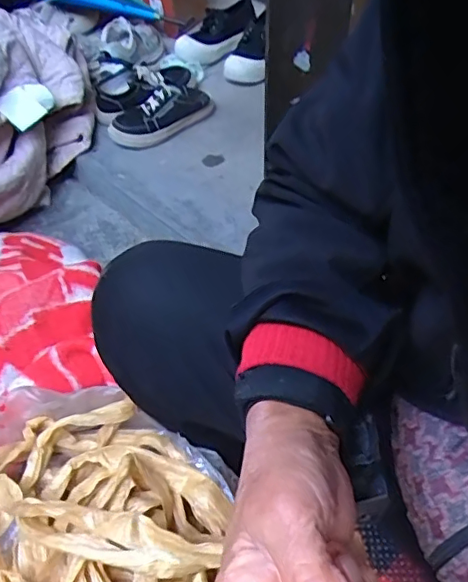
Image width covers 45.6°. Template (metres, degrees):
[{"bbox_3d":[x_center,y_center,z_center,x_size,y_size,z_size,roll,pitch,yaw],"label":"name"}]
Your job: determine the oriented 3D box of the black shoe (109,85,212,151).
[{"bbox_3d":[-0.164,-0.405,1.244,0.119,0.073,0.240,35,59,27],"label":"black shoe"}]

